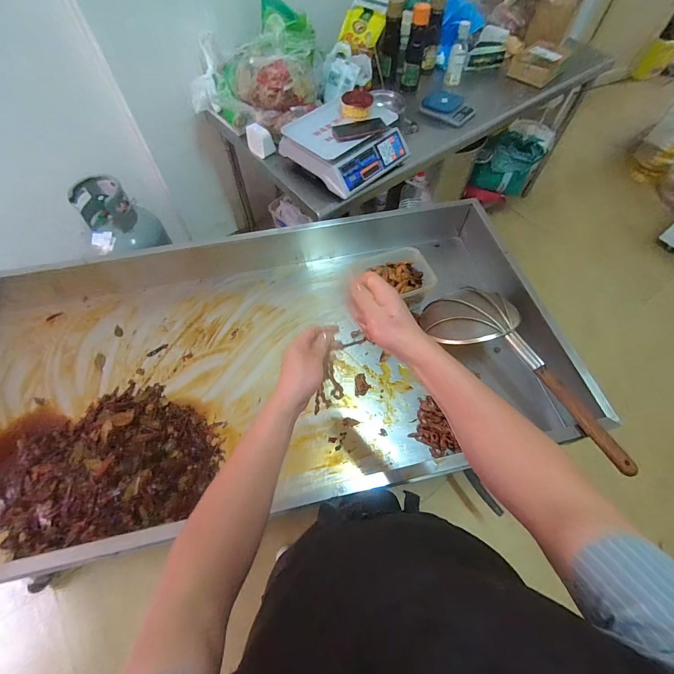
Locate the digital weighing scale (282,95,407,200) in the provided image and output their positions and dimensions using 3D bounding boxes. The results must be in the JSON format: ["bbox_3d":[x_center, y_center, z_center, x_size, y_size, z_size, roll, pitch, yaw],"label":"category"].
[{"bbox_3d":[0.031,-0.607,1.047,0.311,0.132,0.257,-40,68,-20],"label":"digital weighing scale"}]

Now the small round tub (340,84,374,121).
[{"bbox_3d":[0.060,-0.710,1.030,0.093,0.047,0.102,0,61,0],"label":"small round tub"}]

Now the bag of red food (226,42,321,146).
[{"bbox_3d":[-0.190,-0.782,1.060,0.260,0.183,0.172,-7,61,-4],"label":"bag of red food"}]

